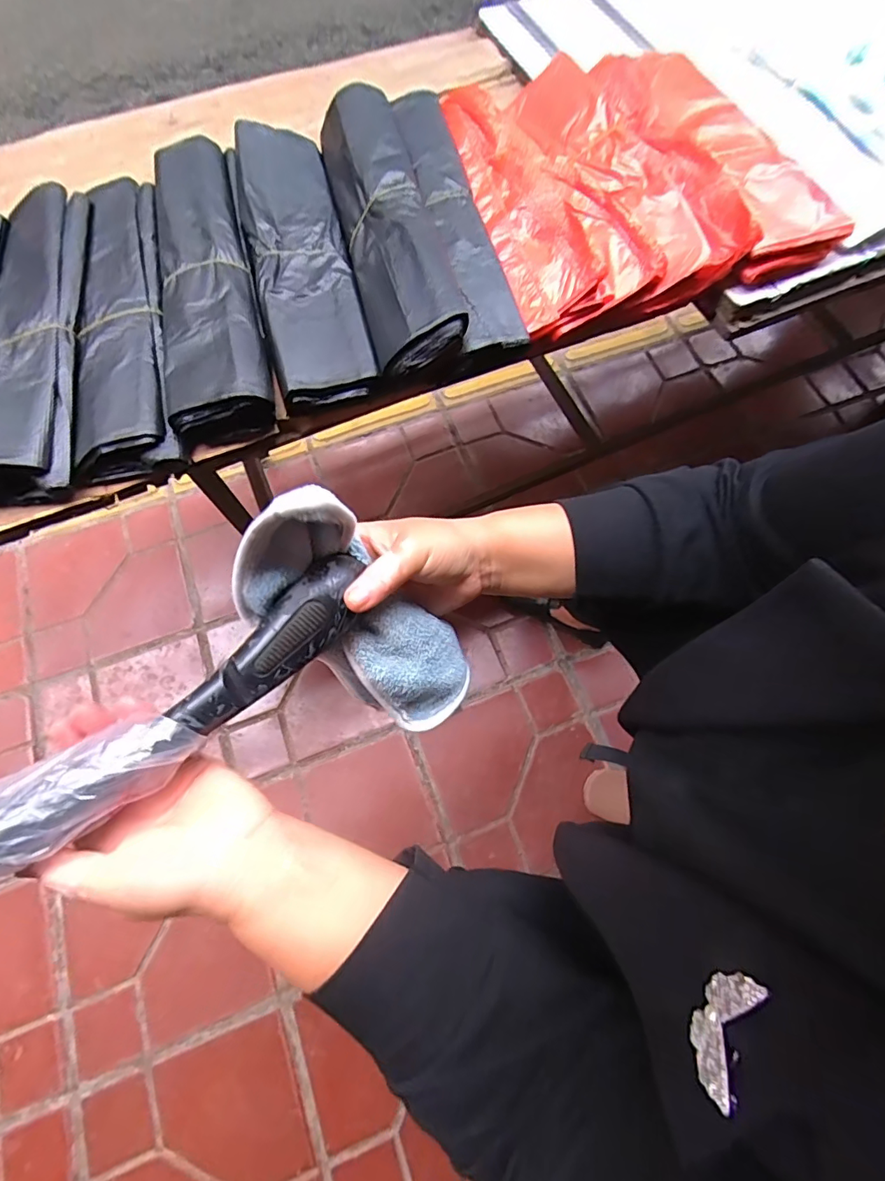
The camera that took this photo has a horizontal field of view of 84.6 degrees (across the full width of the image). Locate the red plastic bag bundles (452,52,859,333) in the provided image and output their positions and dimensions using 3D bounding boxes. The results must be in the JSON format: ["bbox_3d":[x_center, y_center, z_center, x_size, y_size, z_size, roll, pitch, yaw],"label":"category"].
[{"bbox_3d":[0.180,-0.419,0.490,0.318,0.051,0.327,-16,72,-7],"label":"red plastic bag bundles"}]

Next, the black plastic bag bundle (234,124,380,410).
[{"bbox_3d":[-0.135,-0.320,0.457,0.088,0.030,0.344,-13,72,-5],"label":"black plastic bag bundle"}]

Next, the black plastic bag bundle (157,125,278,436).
[{"bbox_3d":[-0.218,-0.294,0.456,0.087,0.044,0.348,-12,72,-5],"label":"black plastic bag bundle"}]

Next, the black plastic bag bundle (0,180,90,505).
[{"bbox_3d":[-0.370,-0.240,0.443,0.093,0.045,0.350,-8,72,-4],"label":"black plastic bag bundle"}]

